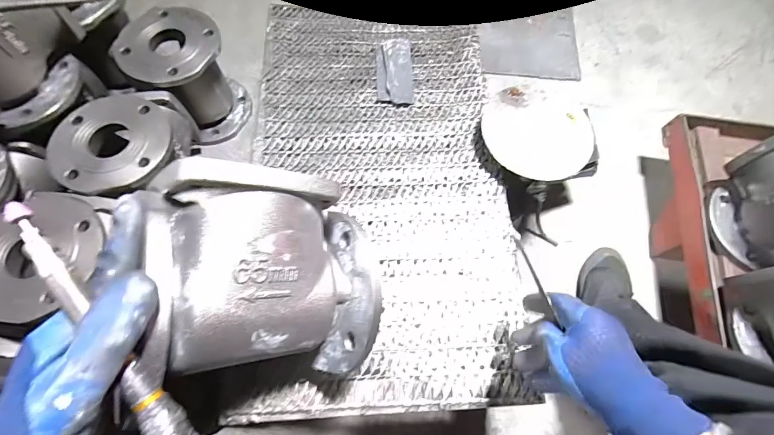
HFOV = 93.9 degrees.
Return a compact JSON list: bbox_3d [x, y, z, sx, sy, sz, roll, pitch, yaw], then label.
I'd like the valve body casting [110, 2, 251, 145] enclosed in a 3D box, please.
[{"bbox_3d":[-0.392,-0.278,0.729,0.170,0.198,0.170,1,68,-3],"label":"valve body casting"}]

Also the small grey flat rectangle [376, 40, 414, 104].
[{"bbox_3d":[0.014,-0.258,0.629,0.062,0.019,0.135,1,68,-3],"label":"small grey flat rectangle"}]

